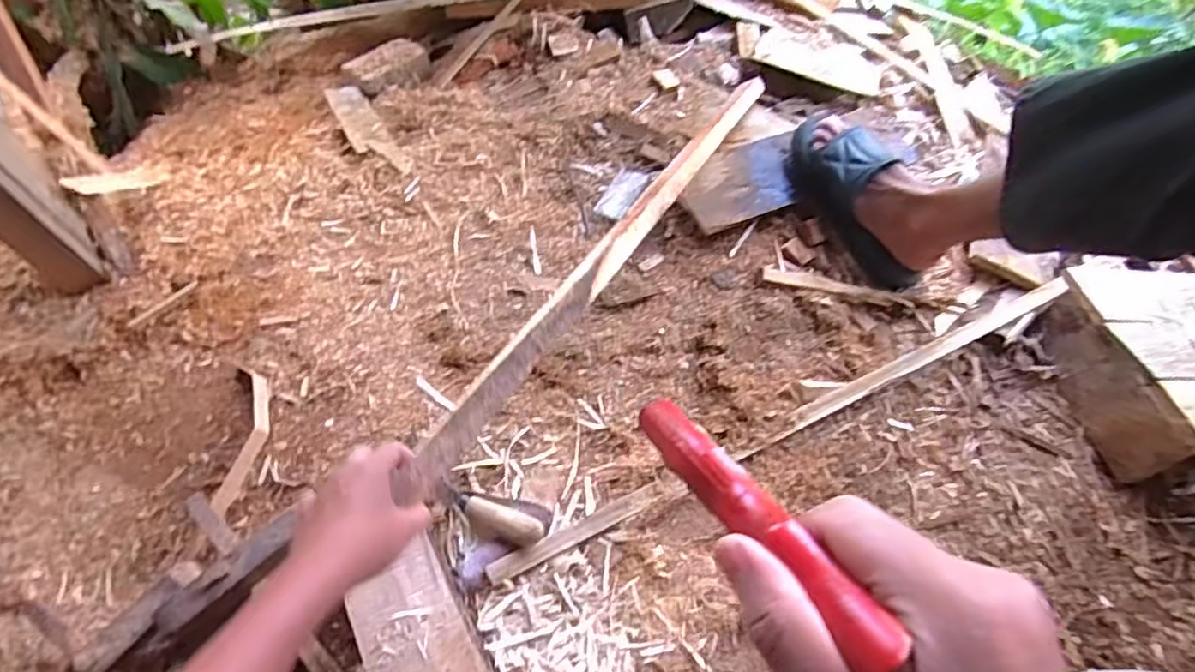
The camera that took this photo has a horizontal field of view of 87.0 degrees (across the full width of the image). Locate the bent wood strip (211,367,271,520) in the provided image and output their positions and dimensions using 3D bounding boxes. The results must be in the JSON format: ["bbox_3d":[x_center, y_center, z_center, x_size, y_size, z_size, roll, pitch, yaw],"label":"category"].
[{"bbox_3d":[-0.404,0.116,0.725,0.043,0.025,0.174,-1,61,0],"label":"bent wood strip"}]

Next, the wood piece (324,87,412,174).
[{"bbox_3d":[-0.362,-0.327,0.973,0.059,0.009,0.245,-30,65,-14],"label":"wood piece"}]

